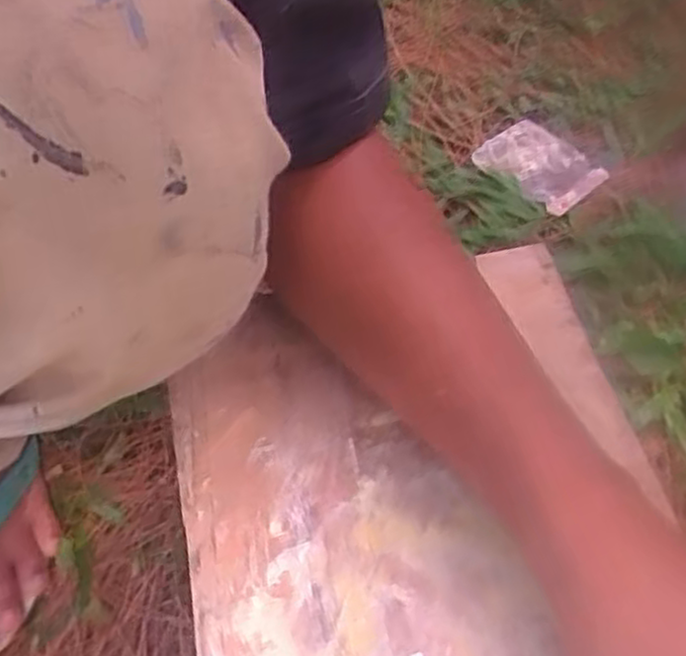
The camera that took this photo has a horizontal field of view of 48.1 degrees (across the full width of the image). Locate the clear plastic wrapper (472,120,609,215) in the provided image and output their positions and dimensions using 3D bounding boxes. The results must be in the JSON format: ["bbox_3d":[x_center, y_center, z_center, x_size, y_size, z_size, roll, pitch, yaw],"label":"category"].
[{"bbox_3d":[0.182,-0.153,0.708,0.087,0.011,0.107,-38,66,-23],"label":"clear plastic wrapper"}]

